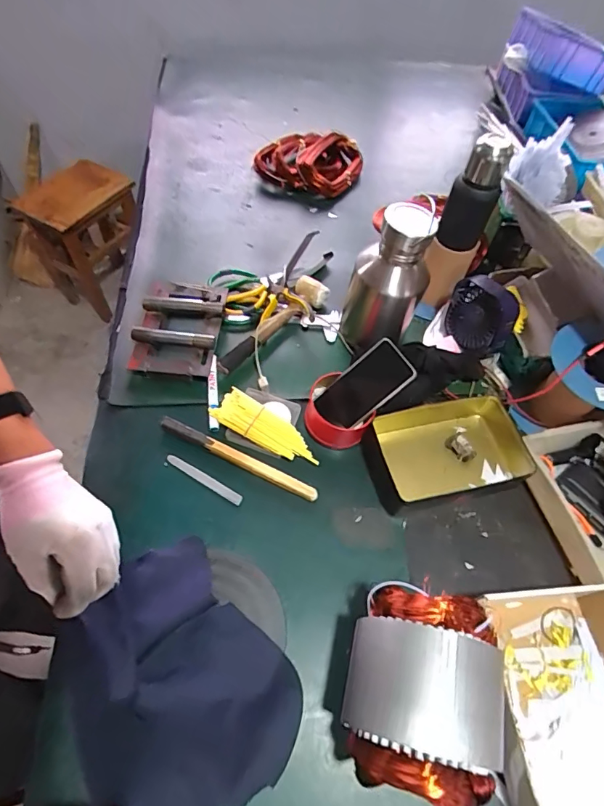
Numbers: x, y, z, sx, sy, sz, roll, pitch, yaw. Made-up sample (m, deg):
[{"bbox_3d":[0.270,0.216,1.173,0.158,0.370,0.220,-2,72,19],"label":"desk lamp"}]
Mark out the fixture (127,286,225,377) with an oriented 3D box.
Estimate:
[{"bbox_3d":[-0.210,-0.131,0.777,0.131,0.049,0.189,5,59,0],"label":"fixture"}]

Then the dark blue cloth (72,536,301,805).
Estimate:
[{"bbox_3d":[-0.148,0.330,0.532,0.216,0.040,0.285,-36,68,-22],"label":"dark blue cloth"}]

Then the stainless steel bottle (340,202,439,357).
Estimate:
[{"bbox_3d":[0.137,-0.191,0.732,0.117,0.241,0.116,10,59,4],"label":"stainless steel bottle"}]

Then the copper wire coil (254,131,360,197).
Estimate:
[{"bbox_3d":[0.012,-0.552,1.034,0.237,0.076,0.143,17,60,7],"label":"copper wire coil"}]

